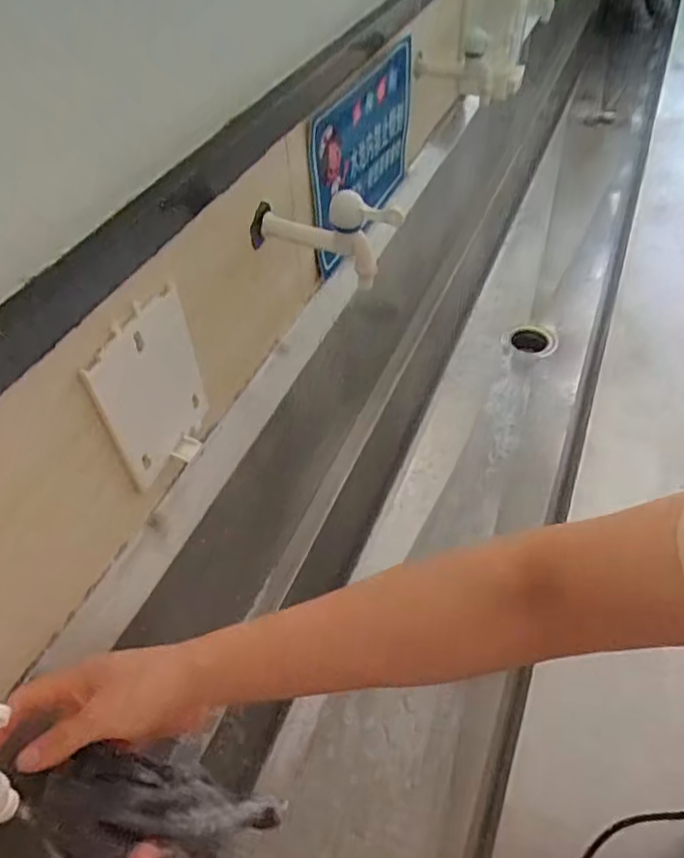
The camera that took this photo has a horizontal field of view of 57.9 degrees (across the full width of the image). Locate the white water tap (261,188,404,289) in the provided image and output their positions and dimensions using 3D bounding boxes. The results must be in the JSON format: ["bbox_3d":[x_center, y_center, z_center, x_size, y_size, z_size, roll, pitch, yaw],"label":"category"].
[{"bbox_3d":[-0.013,-0.186,0.603,0.140,0.104,0.037,5,48,9],"label":"white water tap"}]

